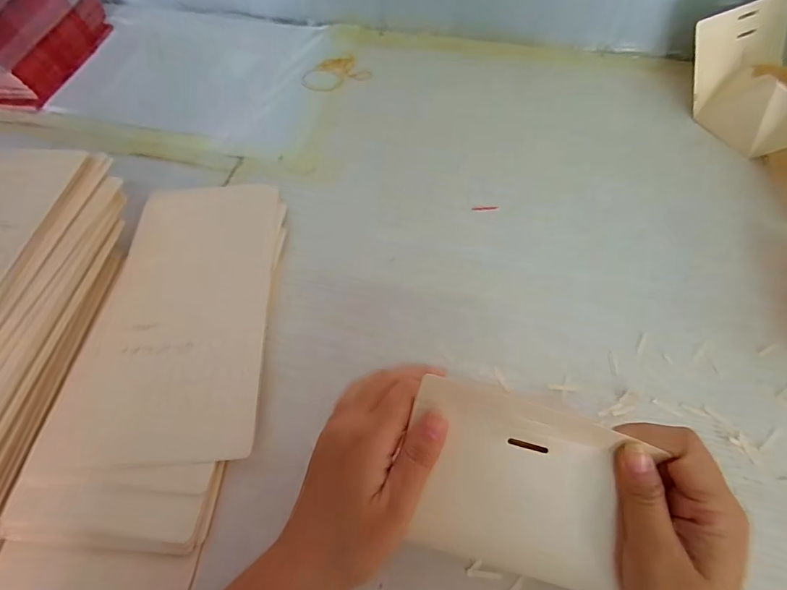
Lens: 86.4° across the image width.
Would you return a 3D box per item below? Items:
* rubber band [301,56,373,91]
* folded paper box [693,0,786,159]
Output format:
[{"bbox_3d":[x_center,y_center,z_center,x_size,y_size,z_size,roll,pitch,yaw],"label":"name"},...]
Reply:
[{"bbox_3d":[-0.075,-0.283,0.535,0.085,0.004,0.058,-17,61,-6],"label":"rubber band"},{"bbox_3d":[0.397,-0.222,0.428,0.136,0.069,0.159,-17,61,-6],"label":"folded paper box"}]

